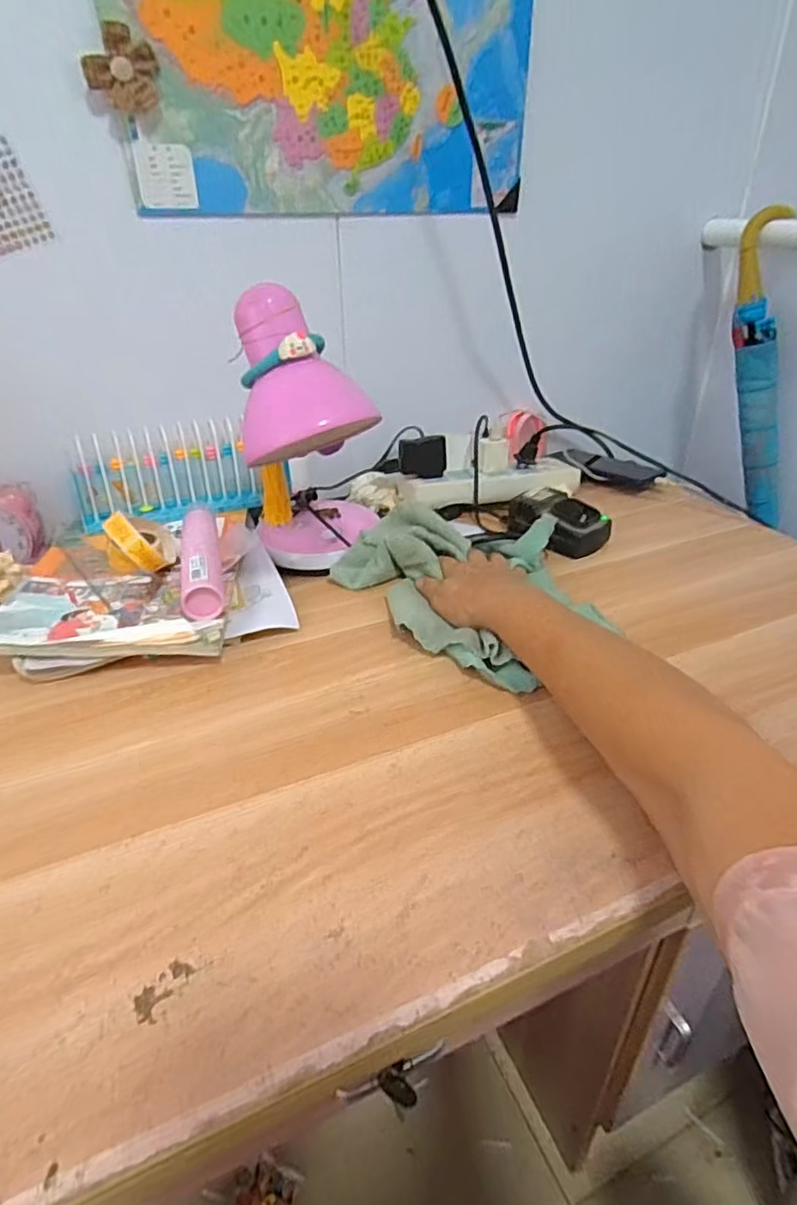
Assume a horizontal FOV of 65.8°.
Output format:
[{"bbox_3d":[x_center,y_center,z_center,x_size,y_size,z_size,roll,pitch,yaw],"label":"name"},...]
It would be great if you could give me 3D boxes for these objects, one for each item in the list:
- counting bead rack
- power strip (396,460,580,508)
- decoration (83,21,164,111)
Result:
[{"bbox_3d":[-0.236,-0.139,0.661,0.207,0.100,0.031,-14,23,-23],"label":"counting bead rack"},{"bbox_3d":[0.121,-0.148,0.761,0.234,0.029,0.063,-10,33,-13],"label":"power strip"},{"bbox_3d":[-0.236,-0.455,0.524,0.060,0.055,0.008,-19,36,-26],"label":"decoration"}]

